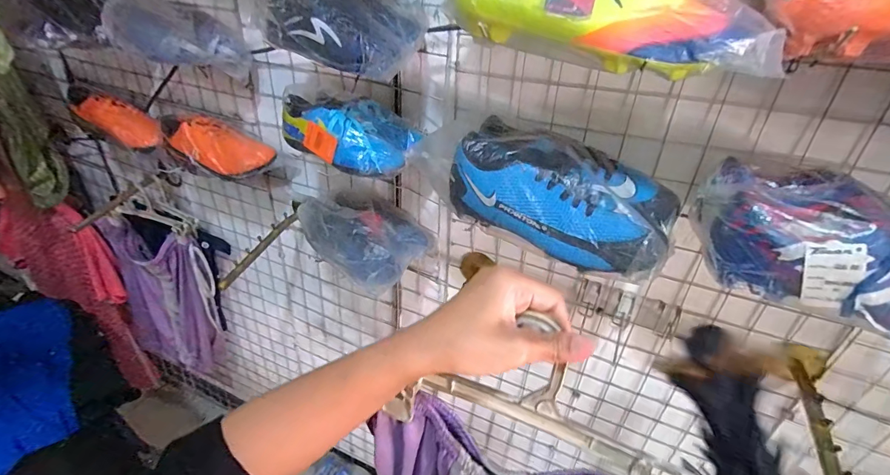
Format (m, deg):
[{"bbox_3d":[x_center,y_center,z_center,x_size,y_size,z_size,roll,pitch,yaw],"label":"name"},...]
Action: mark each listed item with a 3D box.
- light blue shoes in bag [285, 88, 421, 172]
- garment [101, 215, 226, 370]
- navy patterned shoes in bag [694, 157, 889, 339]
[{"bbox_3d":[-0.126,-0.162,0.582,0.191,0.074,0.121,20,37,24],"label":"light blue shoes in bag"},{"bbox_3d":[-0.791,0.178,1.150,0.366,0.503,0.092,18,36,21],"label":"garment"},{"bbox_3d":[0.390,0.019,0.369,0.288,0.104,0.091,27,40,32],"label":"navy patterned shoes in bag"}]

